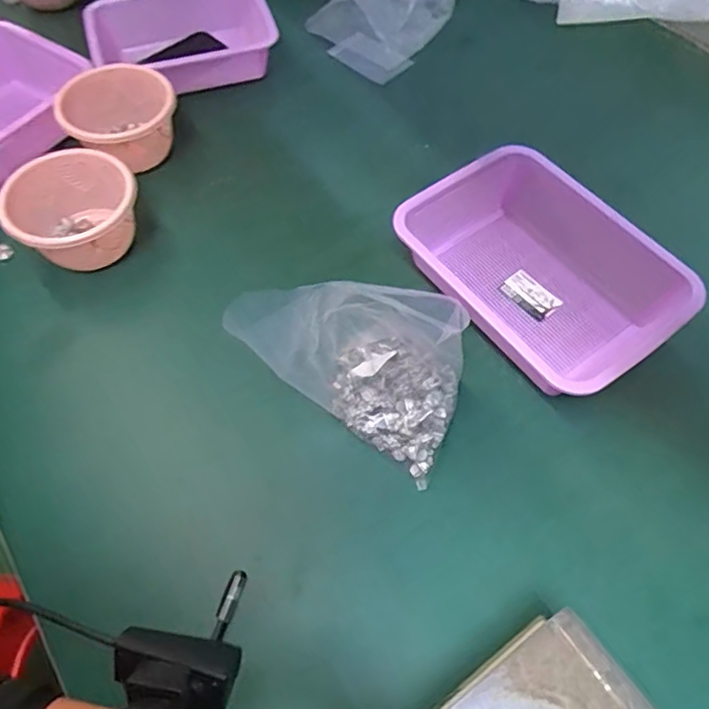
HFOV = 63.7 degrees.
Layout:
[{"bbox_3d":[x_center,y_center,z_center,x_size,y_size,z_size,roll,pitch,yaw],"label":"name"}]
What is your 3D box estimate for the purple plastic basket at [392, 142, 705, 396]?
[{"bbox_3d":[0.219,-0.101,0.667,0.214,0.079,0.298,-35,67,-18],"label":"purple plastic basket"}]

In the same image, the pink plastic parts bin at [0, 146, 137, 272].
[{"bbox_3d":[-0.326,-0.160,0.678,0.133,0.088,0.144,41,68,20],"label":"pink plastic parts bin"}]

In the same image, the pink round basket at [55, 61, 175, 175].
[{"bbox_3d":[-0.304,-0.309,0.749,0.138,0.088,0.127,0,61,0],"label":"pink round basket"}]

